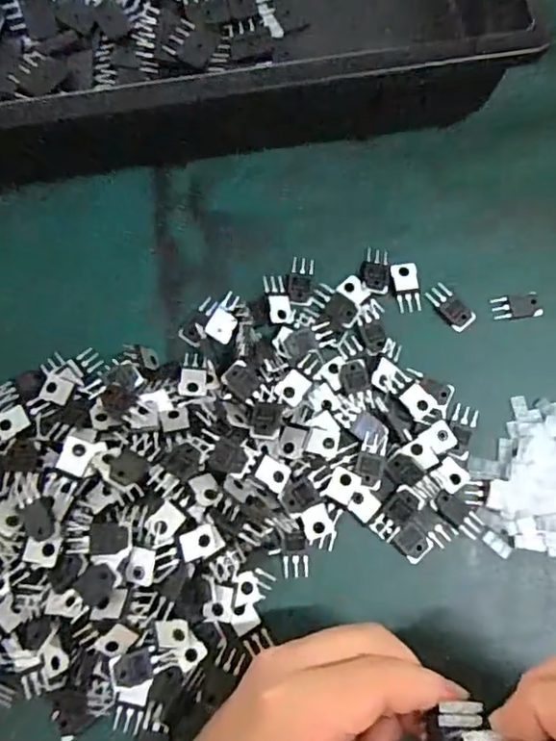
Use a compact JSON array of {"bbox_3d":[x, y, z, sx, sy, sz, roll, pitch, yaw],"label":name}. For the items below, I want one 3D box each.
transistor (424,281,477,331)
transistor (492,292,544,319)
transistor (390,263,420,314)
[{"bbox_3d":[0.106,-0.040,0.356,0.015,0.004,0.031,-37,77,-10],"label":"transistor"},{"bbox_3d":[0.148,-0.040,0.355,0.031,0.004,0.016,-7,74,-2],"label":"transistor"},{"bbox_3d":[0.079,-0.051,0.358,0.017,0.004,0.031,-3,74,-1],"label":"transistor"}]

